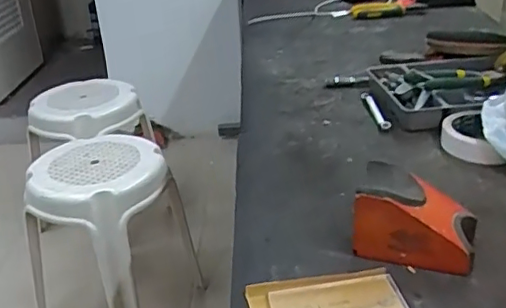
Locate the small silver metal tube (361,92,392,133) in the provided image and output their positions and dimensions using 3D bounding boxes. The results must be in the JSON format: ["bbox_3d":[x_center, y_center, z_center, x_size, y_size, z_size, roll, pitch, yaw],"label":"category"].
[{"bbox_3d":[0.160,-0.059,0.774,0.015,0.010,0.130,-6,27,-2],"label":"small silver metal tube"}]

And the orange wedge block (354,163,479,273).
[{"bbox_3d":[0.141,0.053,0.501,0.095,0.065,0.060,6,29,20],"label":"orange wedge block"}]

